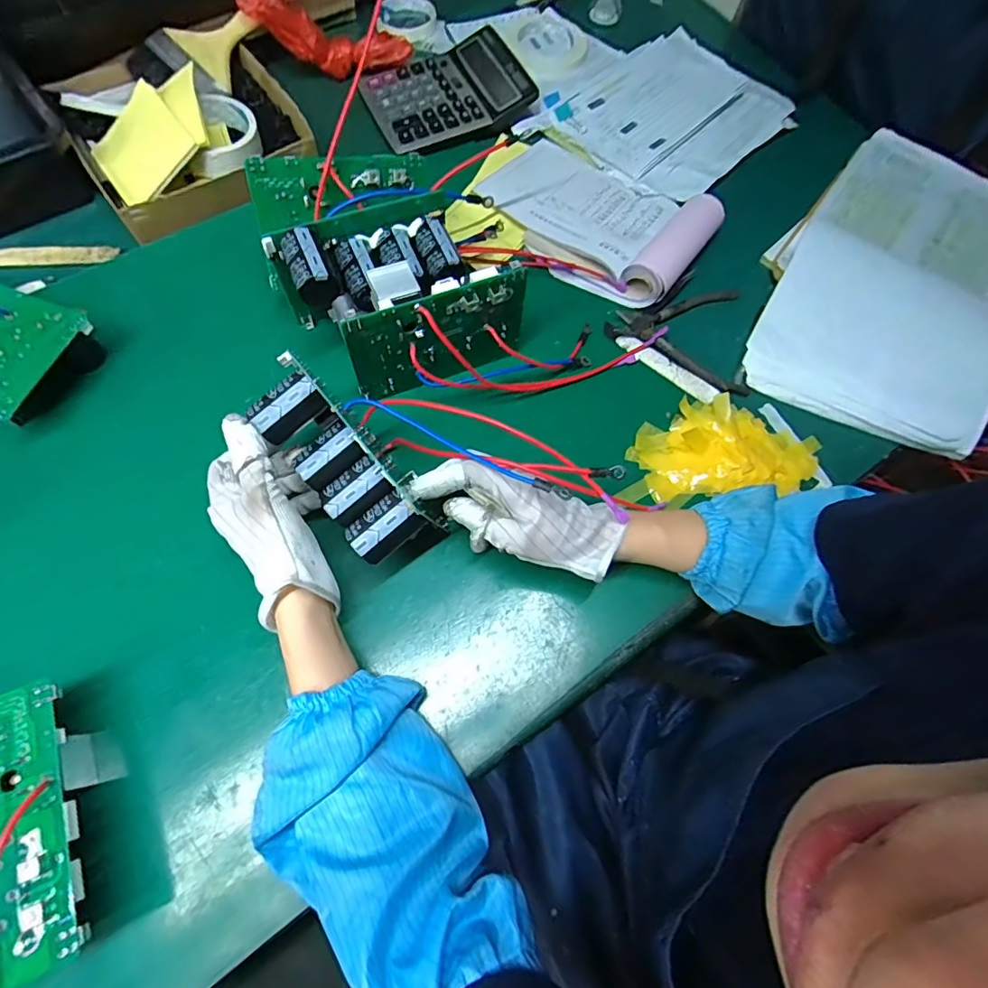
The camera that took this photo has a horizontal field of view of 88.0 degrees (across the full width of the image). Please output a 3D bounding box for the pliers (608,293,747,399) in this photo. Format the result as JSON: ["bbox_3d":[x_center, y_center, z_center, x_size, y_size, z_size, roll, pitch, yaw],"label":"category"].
[{"bbox_3d":[0.204,-0.174,0.520,0.149,0.018,0.112,29,69,9],"label":"pliers"}]

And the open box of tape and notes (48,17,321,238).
[{"bbox_3d":[-0.333,-0.410,0.556,0.231,0.057,0.232,-32,73,-15],"label":"open box of tape and notes"}]

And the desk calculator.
[{"bbox_3d":[-0.058,-0.495,0.632,0.189,0.035,0.155,-23,71,-12],"label":"desk calculator"}]

